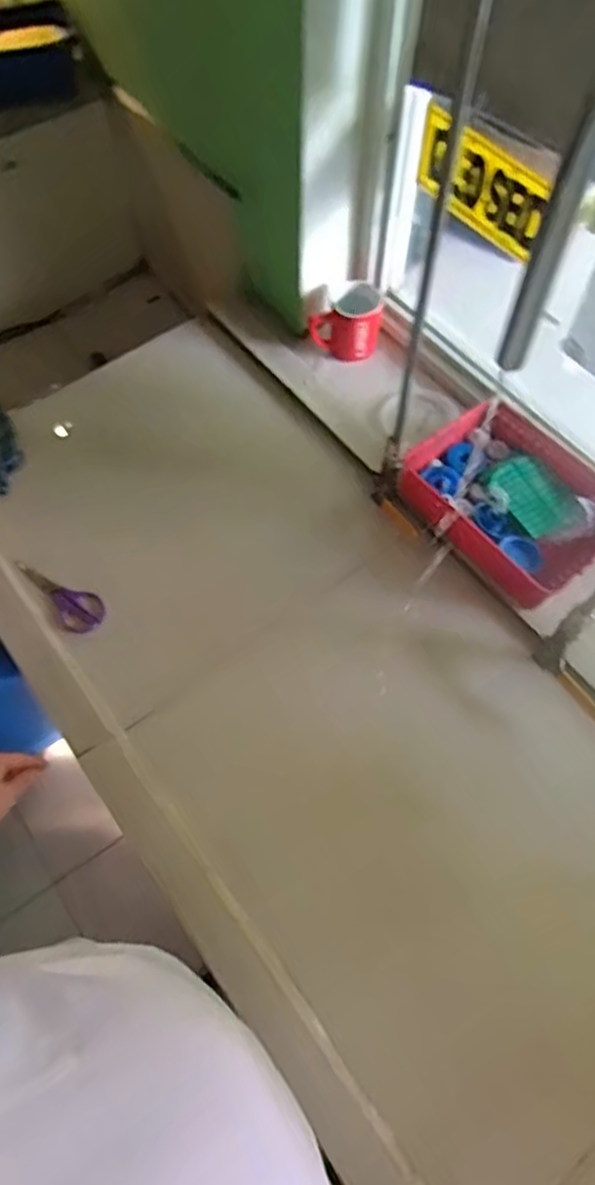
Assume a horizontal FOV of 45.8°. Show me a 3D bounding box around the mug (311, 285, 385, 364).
[{"bbox_3d":[0.074,-0.412,1.063,0.107,0.075,0.088,7,63,3],"label":"mug"}]

